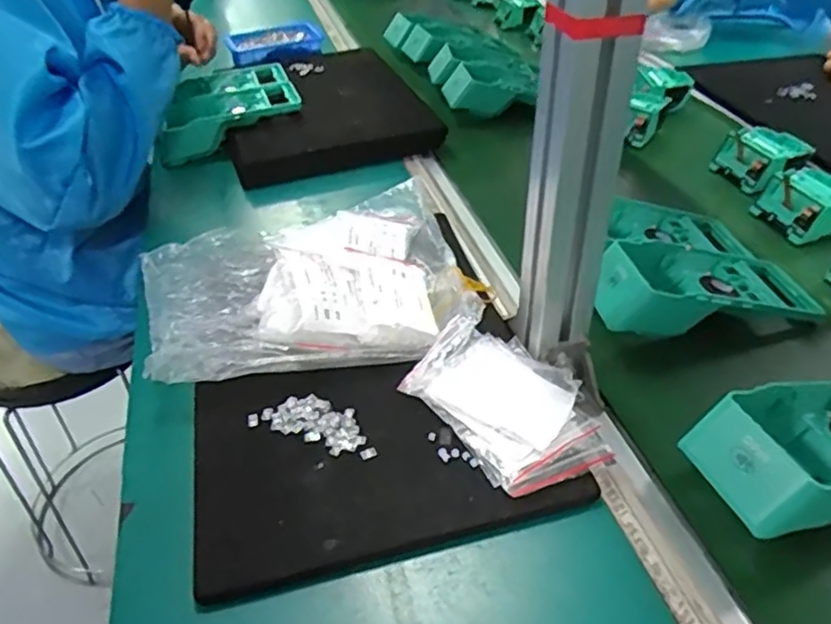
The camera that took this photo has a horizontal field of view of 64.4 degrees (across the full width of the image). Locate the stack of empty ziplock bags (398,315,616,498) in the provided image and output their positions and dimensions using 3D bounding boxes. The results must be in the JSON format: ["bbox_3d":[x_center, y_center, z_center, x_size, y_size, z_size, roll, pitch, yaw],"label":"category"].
[{"bbox_3d":[0.062,0.063,0.459,0.089,0.026,0.141,-24,41,-30],"label":"stack of empty ziplock bags"}]

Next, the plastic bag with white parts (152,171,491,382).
[{"bbox_3d":[-0.095,-0.030,0.568,0.270,0.043,0.223,-10,36,-14],"label":"plastic bag with white parts"}]

